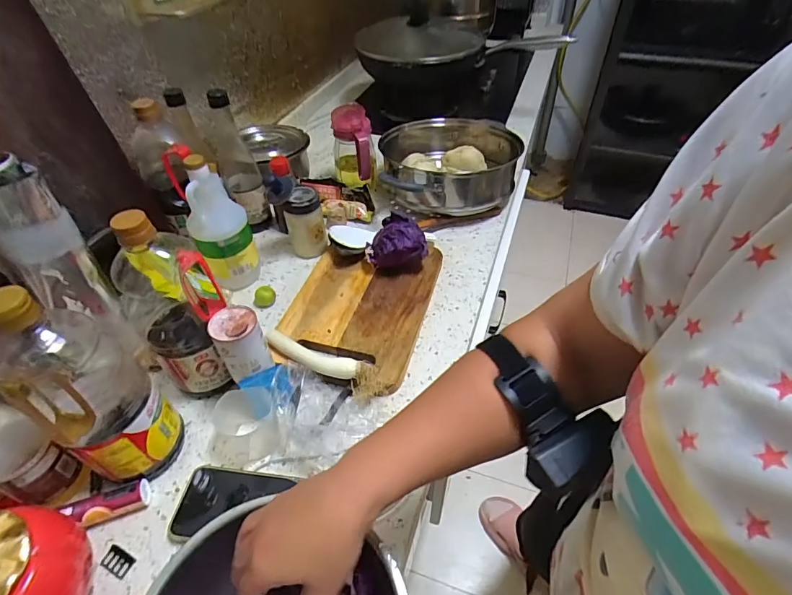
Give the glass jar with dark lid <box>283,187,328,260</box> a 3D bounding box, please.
[{"bbox_3d":[-0.160,-0.132,0.771,0.062,0.115,0.055,-8,46,-5],"label":"glass jar with dark lid"}]

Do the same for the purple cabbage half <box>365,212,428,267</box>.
[{"bbox_3d":[0.000,-0.082,0.707,0.098,0.087,0.074,-3,46,-1],"label":"purple cabbage half"}]

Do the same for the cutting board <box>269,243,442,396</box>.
[{"bbox_3d":[-0.056,0.010,0.680,0.204,0.036,0.297,9,47,11],"label":"cutting board"}]

